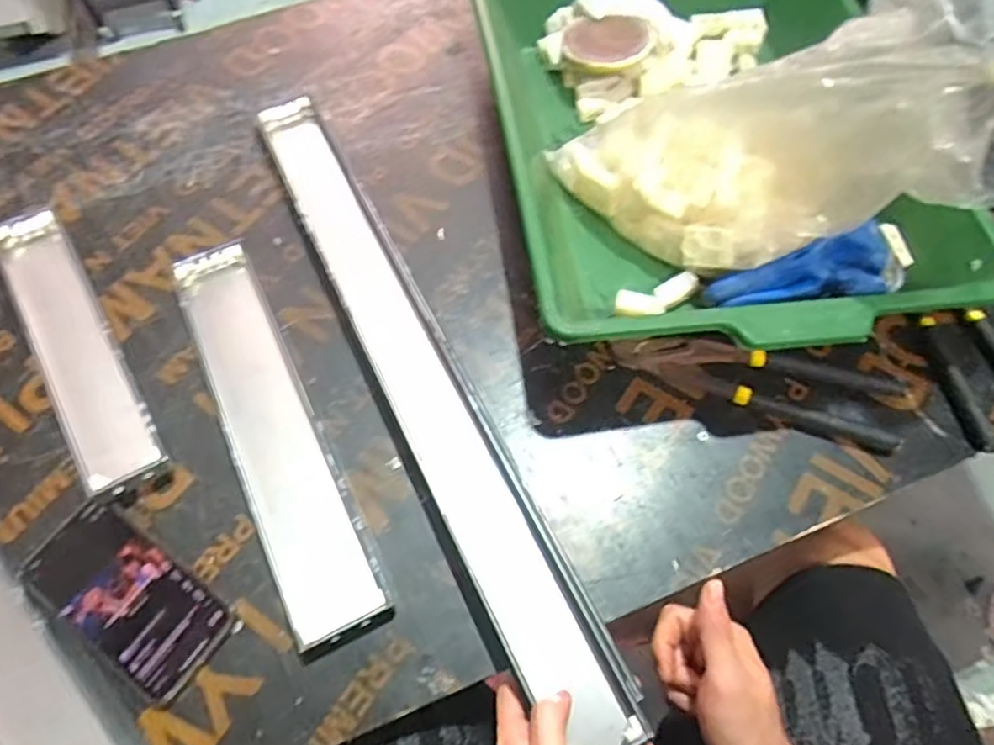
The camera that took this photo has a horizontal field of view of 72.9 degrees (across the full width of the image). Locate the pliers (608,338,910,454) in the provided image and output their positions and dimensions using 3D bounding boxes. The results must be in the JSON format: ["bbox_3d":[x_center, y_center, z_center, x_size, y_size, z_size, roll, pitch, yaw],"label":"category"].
[{"bbox_3d":[0.213,0.008,0.555,0.230,0.014,0.065,12,63,9],"label":"pliers"}]

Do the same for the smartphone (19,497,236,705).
[{"bbox_3d":[-0.269,0.159,0.488,0.156,0.009,0.076,32,67,18],"label":"smartphone"}]

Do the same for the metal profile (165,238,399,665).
[{"bbox_3d":[-0.188,0.038,0.553,0.070,0.013,0.372,-25,63,-11],"label":"metal profile"}]

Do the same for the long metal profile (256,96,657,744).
[{"bbox_3d":[-0.072,-0.012,0.554,0.068,0.018,0.635,-25,64,-11],"label":"long metal profile"}]

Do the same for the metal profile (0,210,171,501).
[{"bbox_3d":[-0.377,-0.033,0.594,0.062,0.025,0.333,-32,65,-14],"label":"metal profile"}]

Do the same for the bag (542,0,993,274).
[{"bbox_3d":[0.223,-0.181,0.525,0.373,0.142,0.151,-4,50,49],"label":"bag"}]

